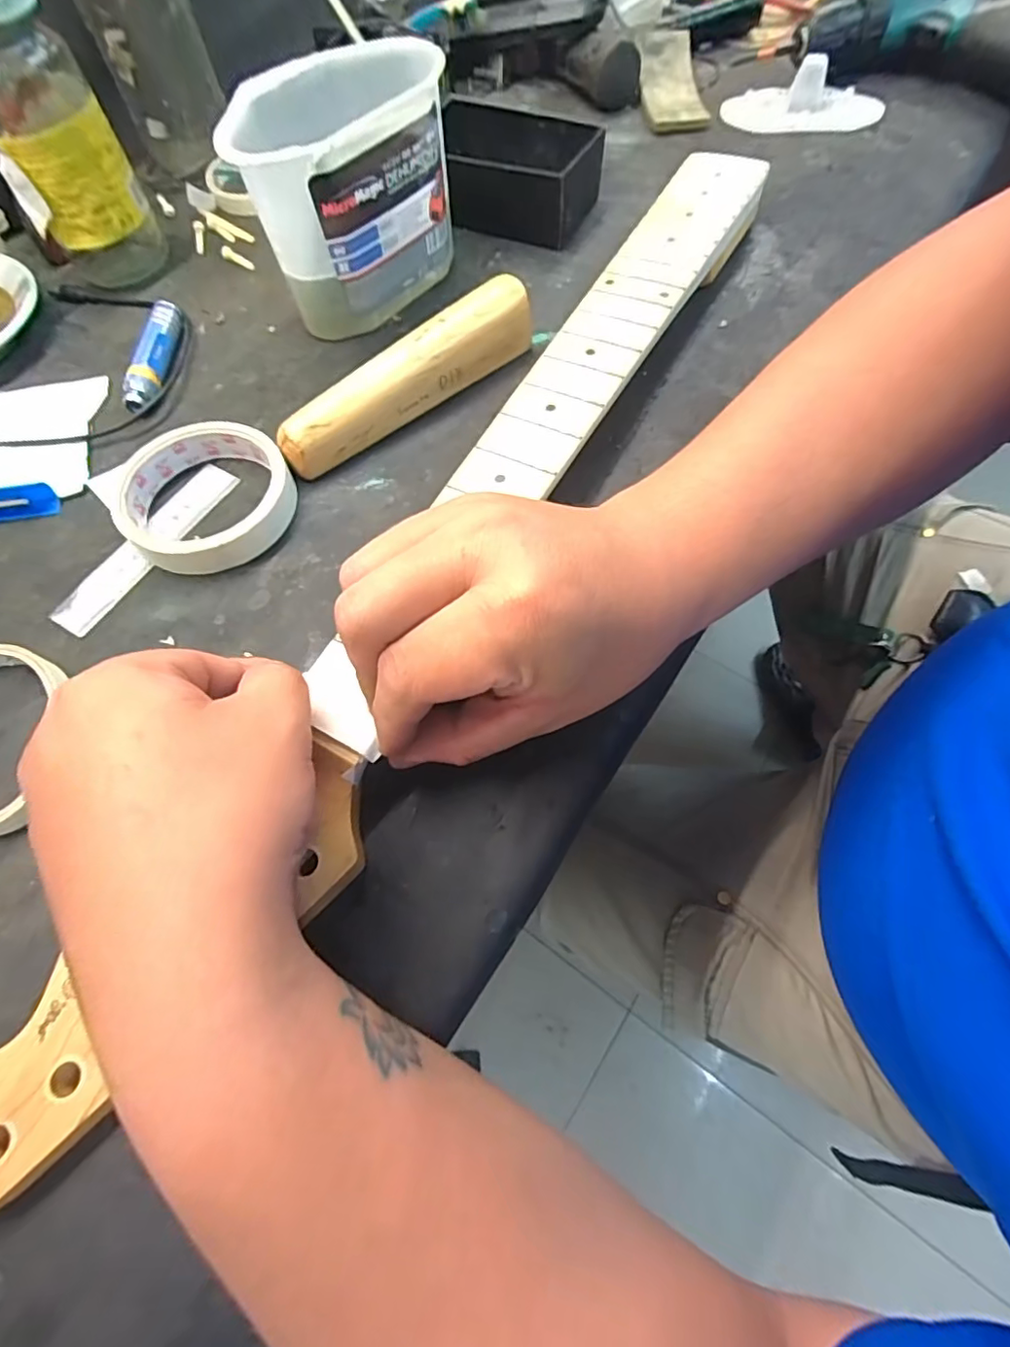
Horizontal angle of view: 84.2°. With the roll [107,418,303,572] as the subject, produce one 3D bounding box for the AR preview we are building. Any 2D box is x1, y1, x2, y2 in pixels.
[{"bbox_3d":[-0.161,-0.095,0.304,0.086,0.021,0.090,-1,65,2],"label":"roll"}]

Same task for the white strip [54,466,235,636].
[{"bbox_3d":[-0.194,-0.071,0.302,0.025,0.004,0.117,29,69,14],"label":"white strip"}]

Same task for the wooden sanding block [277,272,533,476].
[{"bbox_3d":[-0.054,-0.170,0.324,0.166,0.039,0.024,-38,69,-14],"label":"wooden sanding block"}]

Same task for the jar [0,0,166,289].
[{"bbox_3d":[-0.287,-0.333,0.352,0.081,0.140,0.078,-34,68,-13],"label":"jar"}]

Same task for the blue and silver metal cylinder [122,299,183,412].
[{"bbox_3d":[-0.219,-0.201,0.354,0.015,0.019,0.087,1,65,3],"label":"blue and silver metal cylinder"}]

